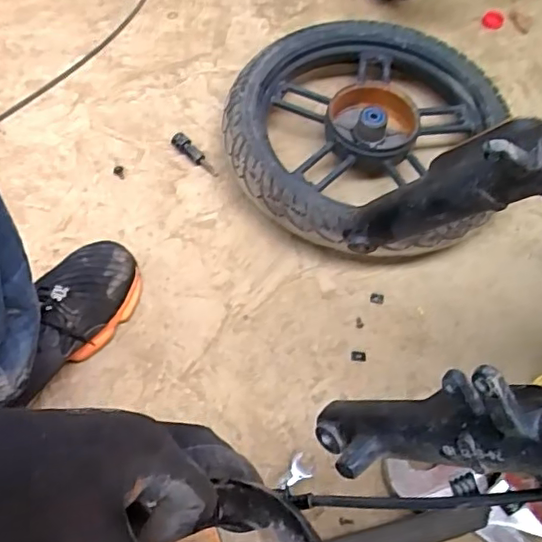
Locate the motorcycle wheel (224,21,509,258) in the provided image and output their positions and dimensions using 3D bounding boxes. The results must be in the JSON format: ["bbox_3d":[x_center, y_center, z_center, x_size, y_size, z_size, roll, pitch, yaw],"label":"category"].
[{"bbox_3d":[0.118,-0.181,0.763,0.337,0.080,0.365,1,61,-2],"label":"motorcycle wheel"}]

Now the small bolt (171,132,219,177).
[{"bbox_3d":[-0.103,-0.159,0.782,0.082,0.014,0.018,44,67,6],"label":"small bolt"}]

